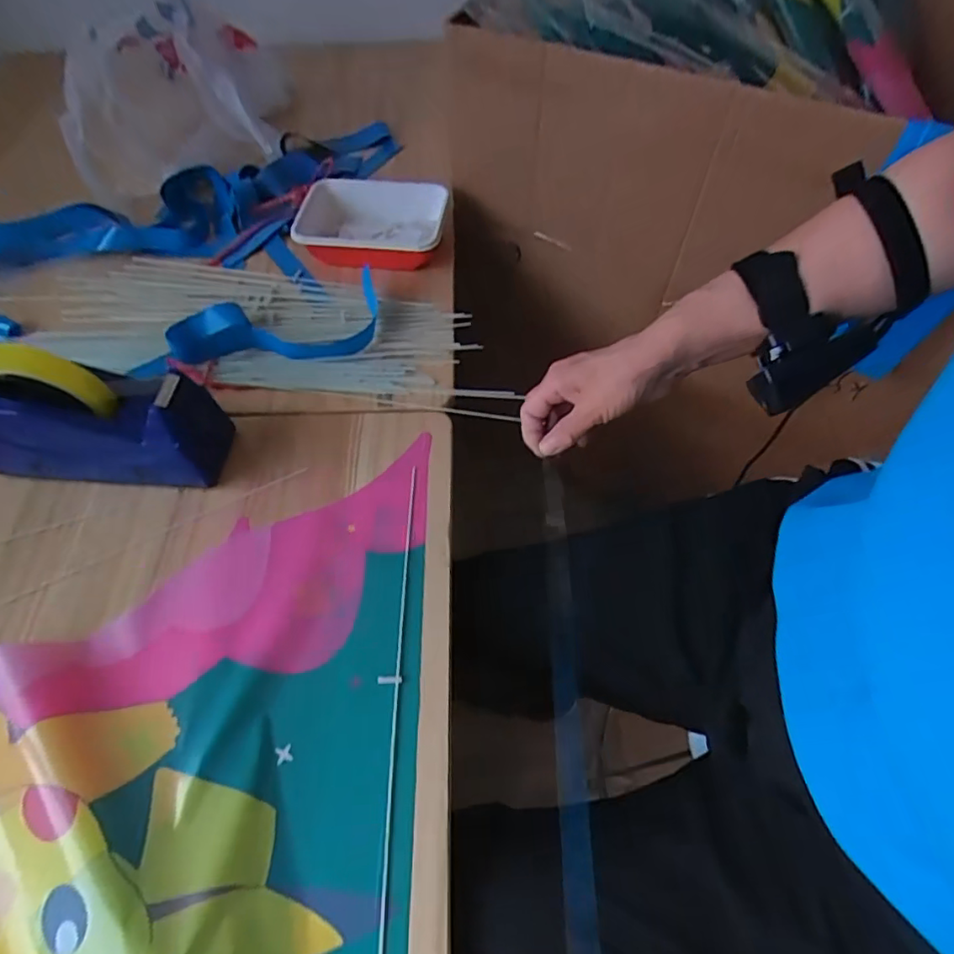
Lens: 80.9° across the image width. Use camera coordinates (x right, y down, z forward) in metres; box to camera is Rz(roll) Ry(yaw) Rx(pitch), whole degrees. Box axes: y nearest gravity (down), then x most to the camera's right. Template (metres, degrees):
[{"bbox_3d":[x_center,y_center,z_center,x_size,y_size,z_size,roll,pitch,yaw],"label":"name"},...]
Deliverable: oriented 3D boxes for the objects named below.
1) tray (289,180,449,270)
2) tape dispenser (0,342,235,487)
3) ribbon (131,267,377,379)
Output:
[{"bbox_3d":[-0.124,-0.291,0.647,0.173,0.041,0.119,5,59,4],"label":"tray"},{"bbox_3d":[-0.324,-0.053,0.470,0.208,0.110,0.072,5,59,4],"label":"tape dispenser"},{"bbox_3d":[-0.231,-0.144,0.573,0.242,0.032,0.082,-12,59,-6],"label":"ribbon"}]

